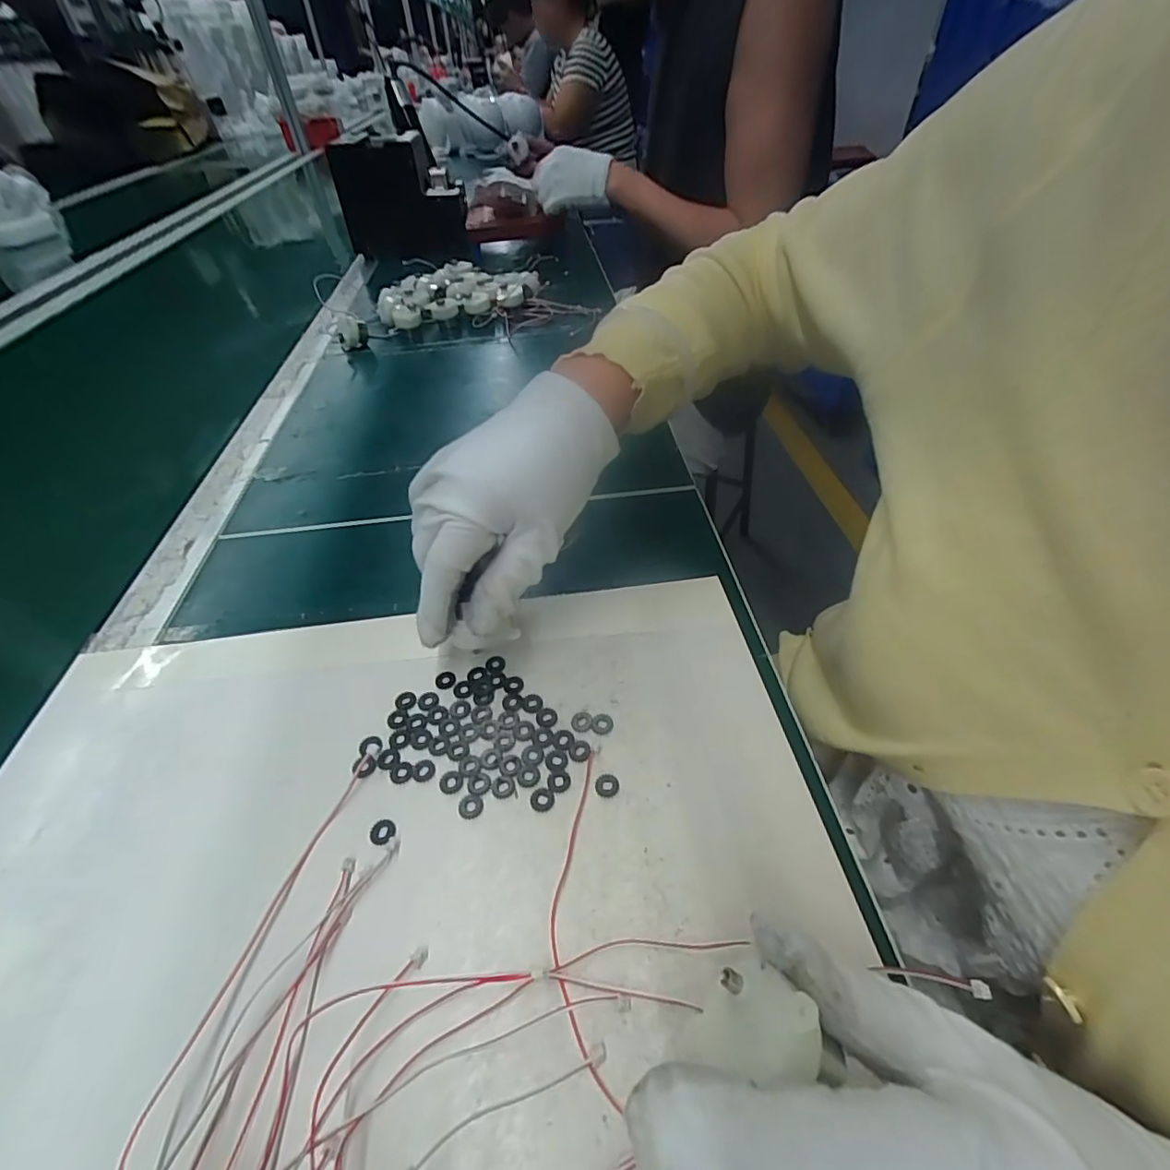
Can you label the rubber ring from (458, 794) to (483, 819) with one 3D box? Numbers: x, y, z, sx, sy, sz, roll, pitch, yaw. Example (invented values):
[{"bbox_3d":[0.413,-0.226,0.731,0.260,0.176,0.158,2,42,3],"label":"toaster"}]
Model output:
[{"bbox_3d":[-0.051,0.098,0.239,0.011,0.004,0.011,-2,45,2],"label":"rubber ring"}]

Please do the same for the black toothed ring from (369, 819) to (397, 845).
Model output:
[{"bbox_3d":[-0.088,0.107,0.233,0.011,0.004,0.010,-3,46,3],"label":"black toothed ring"}]

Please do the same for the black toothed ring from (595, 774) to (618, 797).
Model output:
[{"bbox_3d":[0.010,0.090,0.243,0.011,0.004,0.010,-2,45,2],"label":"black toothed ring"}]

